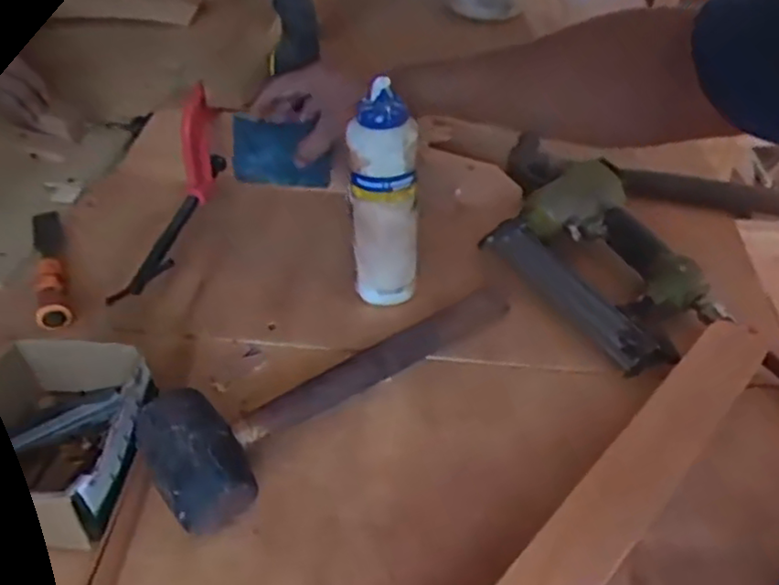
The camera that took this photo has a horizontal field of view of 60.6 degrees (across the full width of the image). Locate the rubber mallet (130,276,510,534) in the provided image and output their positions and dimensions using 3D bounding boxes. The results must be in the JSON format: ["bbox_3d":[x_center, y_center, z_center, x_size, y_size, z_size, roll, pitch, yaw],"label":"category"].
[{"bbox_3d":[-0.030,0.068,0.537,0.331,0.054,0.091,-26,51,-24],"label":"rubber mallet"}]

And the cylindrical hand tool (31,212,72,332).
[{"bbox_3d":[-0.326,-0.029,0.638,0.029,0.021,0.169,-14,46,-19],"label":"cylindrical hand tool"}]

